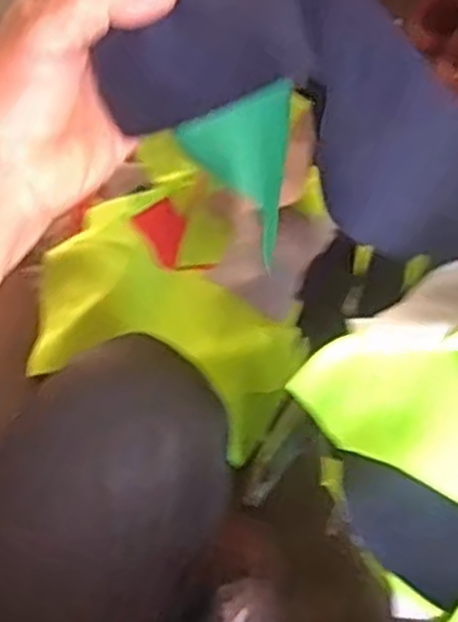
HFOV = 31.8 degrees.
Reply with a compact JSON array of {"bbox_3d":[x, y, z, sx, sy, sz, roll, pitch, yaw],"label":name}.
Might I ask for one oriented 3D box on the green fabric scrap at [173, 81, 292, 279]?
[{"bbox_3d":[0.004,-0.065,0.351,0.042,0.078,0.051,8,61,2],"label":"green fabric scrap"}]

